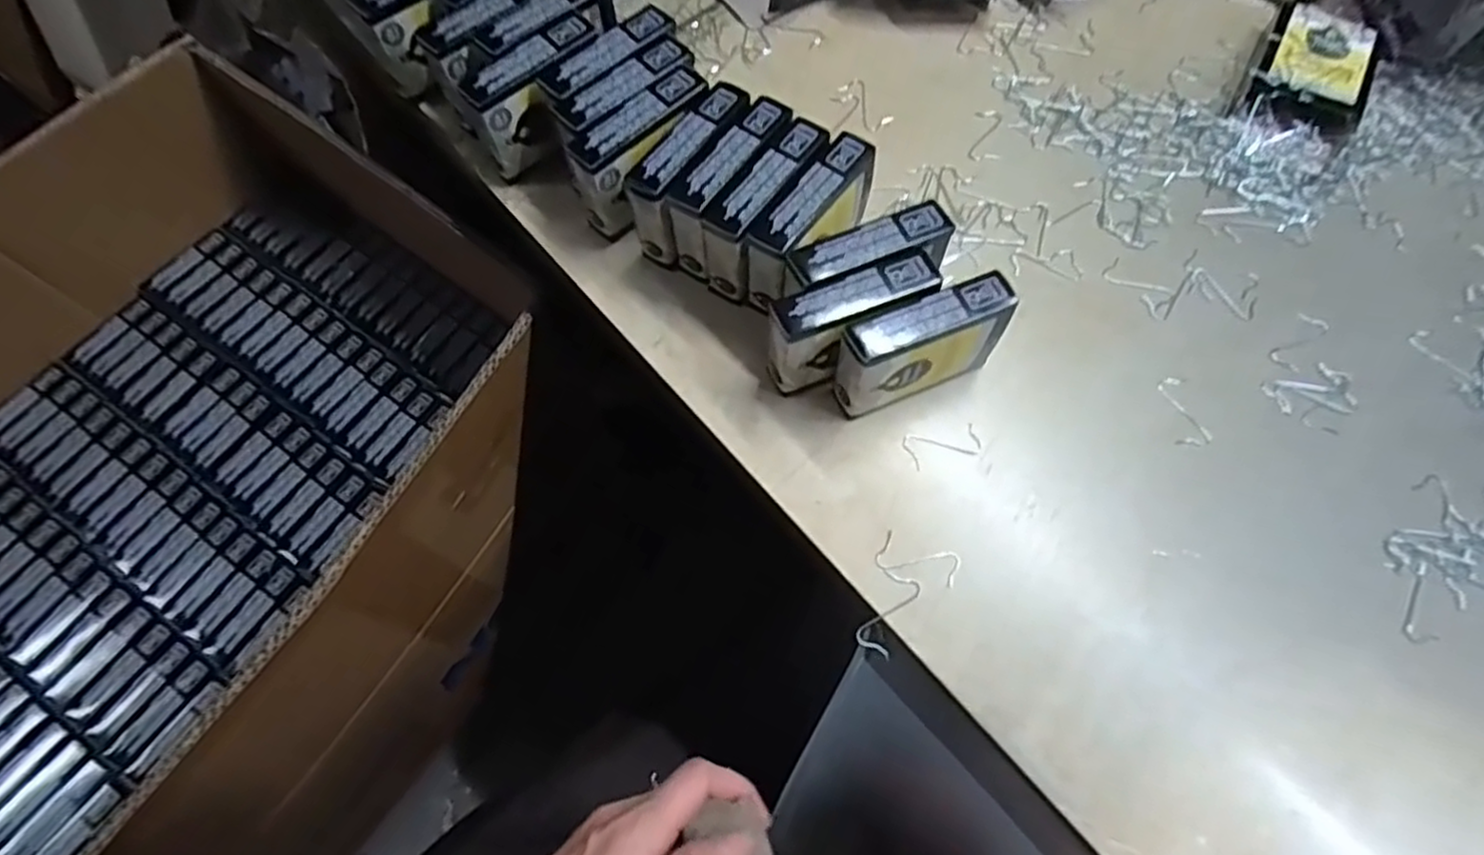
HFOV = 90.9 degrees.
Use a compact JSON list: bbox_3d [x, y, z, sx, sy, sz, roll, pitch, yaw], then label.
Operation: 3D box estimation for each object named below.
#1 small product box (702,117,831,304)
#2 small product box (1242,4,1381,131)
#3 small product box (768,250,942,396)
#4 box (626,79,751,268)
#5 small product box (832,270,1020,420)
[{"bbox_3d":[0.013,-0.101,0.349,0.021,0.057,0.074,35,73,13],"label":"small product box"},{"bbox_3d":[0.313,-0.196,0.403,0.052,0.021,0.081,23,71,9],"label":"small product box"},{"bbox_3d":[0.046,-0.043,0.325,0.075,0.056,0.023,-20,70,-7],"label":"small product box"},{"bbox_3d":[-0.025,-0.122,0.358,0.025,0.057,0.076,33,73,12],"label":"box"},{"bbox_3d":[0.078,-0.033,0.323,0.076,0.057,0.024,-21,70,-7],"label":"small product box"}]

